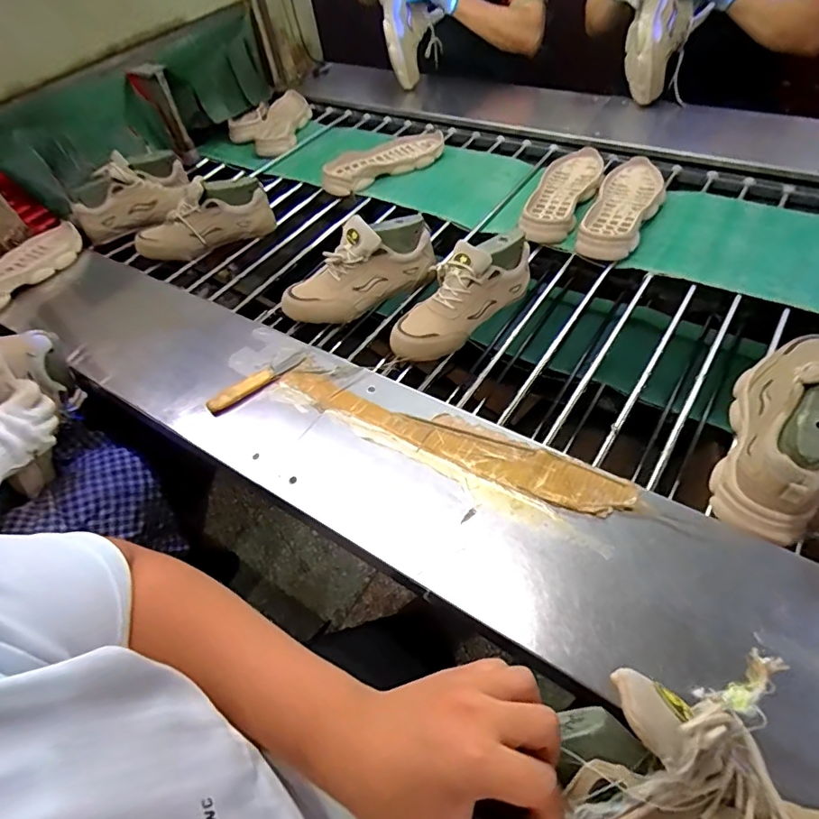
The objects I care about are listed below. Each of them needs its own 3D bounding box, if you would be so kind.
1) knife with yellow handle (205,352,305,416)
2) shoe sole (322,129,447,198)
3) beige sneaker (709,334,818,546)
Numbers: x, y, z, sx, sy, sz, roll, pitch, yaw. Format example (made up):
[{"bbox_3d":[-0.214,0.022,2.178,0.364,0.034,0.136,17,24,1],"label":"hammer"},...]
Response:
[{"bbox_3d":[-0.238,-0.047,0.798,0.167,0.017,0.027,-38,55,-19],"label":"knife with yellow handle"},{"bbox_3d":[-0.060,-0.608,1.251,0.338,0.038,0.139,-30,53,-17],"label":"shoe sole"},{"bbox_3d":[0.460,-0.005,0.610,0.110,0.131,0.296,27,61,27],"label":"beige sneaker"}]

